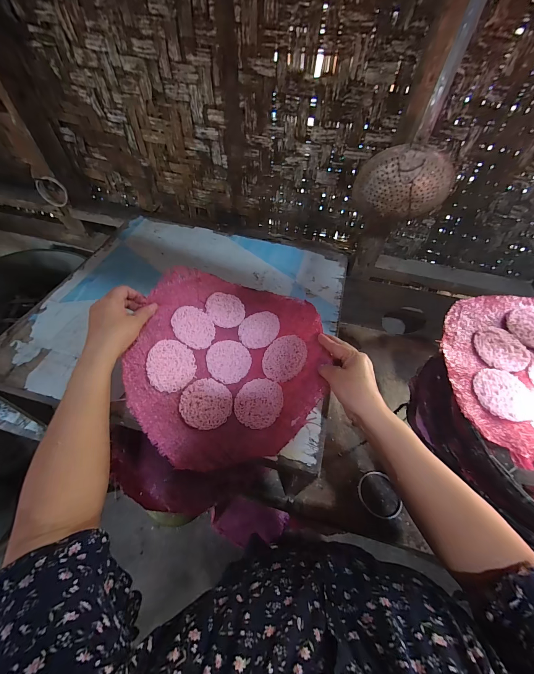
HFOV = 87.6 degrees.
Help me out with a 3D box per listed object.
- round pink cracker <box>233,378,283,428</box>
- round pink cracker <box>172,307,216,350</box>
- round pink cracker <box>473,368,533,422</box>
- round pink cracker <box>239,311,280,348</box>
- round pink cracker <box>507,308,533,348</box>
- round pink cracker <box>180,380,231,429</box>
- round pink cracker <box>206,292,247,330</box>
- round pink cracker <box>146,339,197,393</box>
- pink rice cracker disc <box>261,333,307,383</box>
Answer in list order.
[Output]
[{"bbox_3d":[-0.013,0.101,0.432,0.074,0.006,0.077,-9,53,13],"label":"round pink cracker"},{"bbox_3d":[-0.124,-0.017,0.479,0.079,0.004,0.079,-10,71,-49],"label":"round pink cracker"},{"bbox_3d":[0.335,0.079,0.388,0.081,0.006,0.075,2,53,-3],"label":"round pink cracker"},{"bbox_3d":[-0.014,-0.016,0.515,0.075,0.005,0.081,-9,52,12],"label":"round pink cracker"},{"bbox_3d":[0.442,-0.016,0.458,0.081,0.011,0.069,-5,54,-9],"label":"round pink cracker"},{"bbox_3d":[-0.092,0.102,0.427,0.075,0.006,0.075,11,57,-17],"label":"round pink cracker"},{"bbox_3d":[-0.080,-0.054,0.537,0.074,0.006,0.081,13,54,-19],"label":"round pink cracker"},{"bbox_3d":[-0.144,0.042,0.423,0.073,0.005,0.078,20,59,-37],"label":"round pink cracker"},{"bbox_3d":[0.028,0.032,0.458,0.077,0.004,0.080,-16,55,24],"label":"pink rice cracker disc"}]

